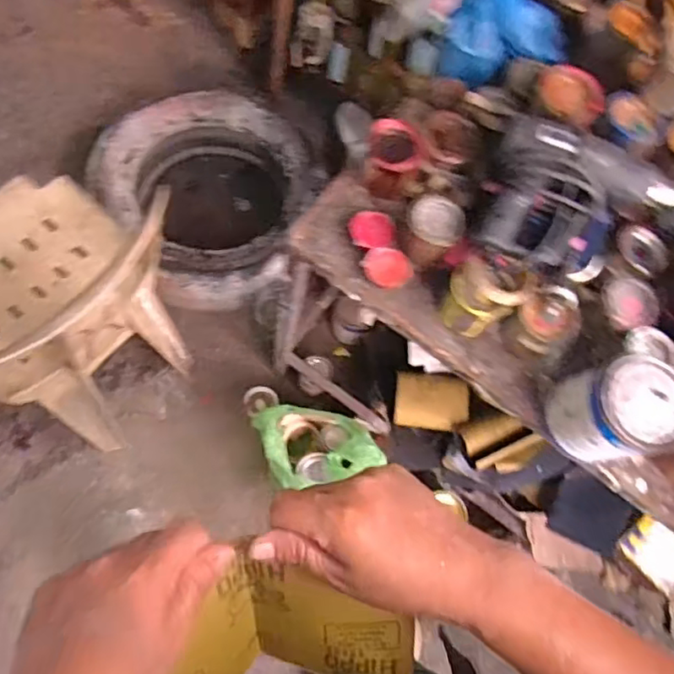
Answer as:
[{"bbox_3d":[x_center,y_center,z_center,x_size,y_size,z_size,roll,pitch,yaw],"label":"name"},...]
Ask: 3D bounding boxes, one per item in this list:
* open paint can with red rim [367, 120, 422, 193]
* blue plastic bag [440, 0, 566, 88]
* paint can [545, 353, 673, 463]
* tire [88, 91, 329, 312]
[{"bbox_3d":[0.072,-0.234,0.802,0.068,0.069,0.074,13,70,-2],"label":"open paint can with red rim"},{"bbox_3d":[0.251,-0.458,0.850,0.165,0.119,0.182,14,70,-1],"label":"blue plastic bag"},{"bbox_3d":[0.319,0.084,0.701,0.107,0.116,0.101,2,70,-6],"label":"paint can"},{"bbox_3d":[-0.302,-0.332,1.452,0.456,0.149,0.515,-31,77,-15],"label":"tire"}]

